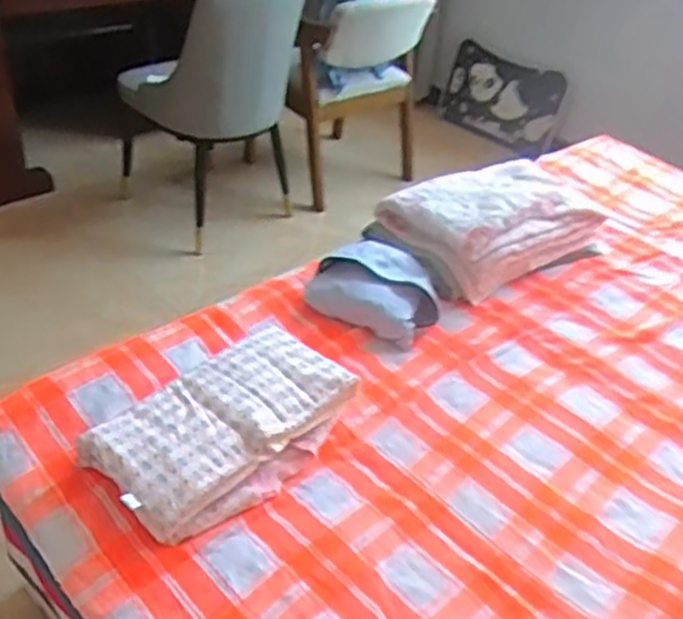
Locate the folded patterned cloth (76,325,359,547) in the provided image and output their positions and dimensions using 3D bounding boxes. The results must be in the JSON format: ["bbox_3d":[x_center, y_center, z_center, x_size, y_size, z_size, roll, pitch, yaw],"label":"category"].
[{"bbox_3d":[-0.184,0.198,1.193,0.411,0.106,0.239,-29,50,-37],"label":"folded patterned cloth"}]

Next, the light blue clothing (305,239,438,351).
[{"bbox_3d":[0.071,-0.046,1.484,0.259,0.125,0.208,13,38,8],"label":"light blue clothing"}]

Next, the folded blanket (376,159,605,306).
[{"bbox_3d":[0.345,-0.205,1.697,0.439,0.160,0.328,-25,48,-34],"label":"folded blanket"}]

